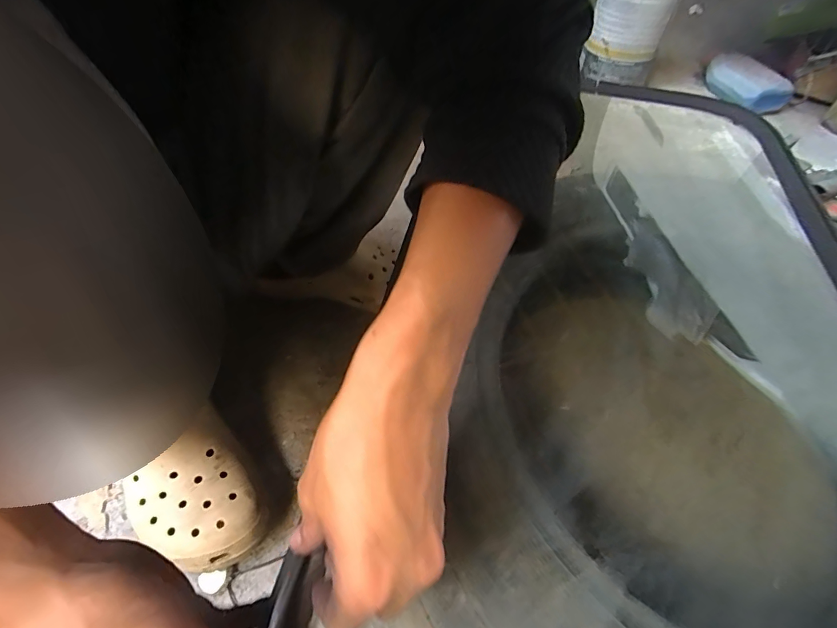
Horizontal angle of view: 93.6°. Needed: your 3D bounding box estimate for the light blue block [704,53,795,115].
[{"bbox_3d":[0.723,-0.507,0.865,0.070,0.077,0.277,6,41,4],"label":"light blue block"}]

